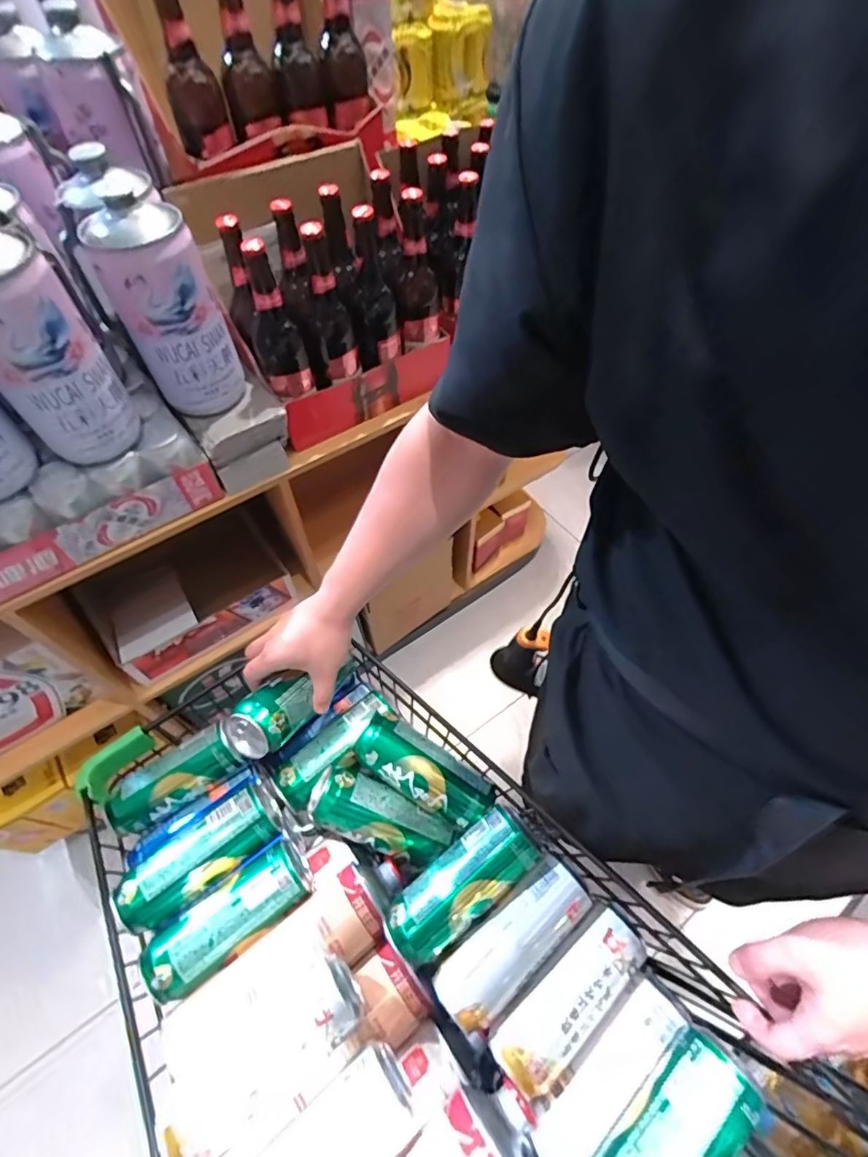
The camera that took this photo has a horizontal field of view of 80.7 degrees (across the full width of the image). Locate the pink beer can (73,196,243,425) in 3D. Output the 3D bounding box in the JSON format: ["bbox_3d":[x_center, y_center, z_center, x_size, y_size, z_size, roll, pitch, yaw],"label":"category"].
[{"bbox_3d":[-0.318,-0.319,0.627,0.107,0.228,0.088,-25,60,-14],"label":"pink beer can"}]

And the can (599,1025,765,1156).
[{"bbox_3d":[0.179,0.445,0.397,0.164,0.057,0.055,-37,63,-21],"label":"can"}]

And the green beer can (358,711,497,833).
[{"bbox_3d":[-0.018,0.216,0.577,0.168,0.060,0.059,25,61,17],"label":"green beer can"}]

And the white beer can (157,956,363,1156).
[{"bbox_3d":[-0.145,0.415,0.446,0.167,0.068,0.063,-32,62,-18],"label":"white beer can"}]

